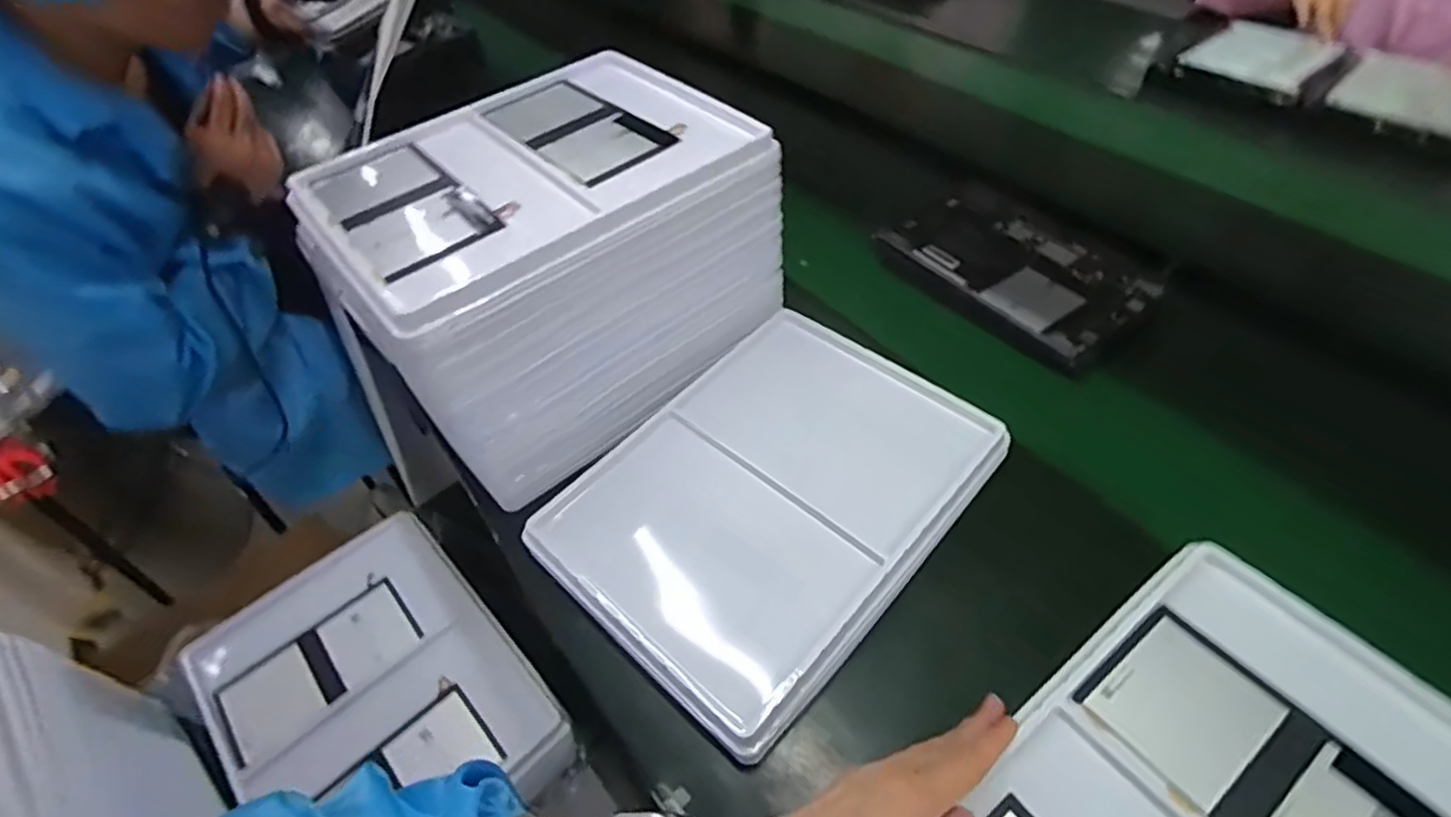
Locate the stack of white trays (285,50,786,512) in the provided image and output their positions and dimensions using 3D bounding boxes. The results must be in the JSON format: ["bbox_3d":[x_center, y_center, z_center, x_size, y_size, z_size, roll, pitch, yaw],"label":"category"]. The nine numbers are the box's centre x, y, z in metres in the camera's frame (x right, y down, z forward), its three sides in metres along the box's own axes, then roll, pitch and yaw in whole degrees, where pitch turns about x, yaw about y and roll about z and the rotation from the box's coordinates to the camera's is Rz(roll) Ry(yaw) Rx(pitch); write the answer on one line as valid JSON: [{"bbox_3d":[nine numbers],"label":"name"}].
[{"bbox_3d":[-0.147,-0.131,0.607,0.318,0.201,0.243,-33,55,-23],"label":"stack of white trays"}]

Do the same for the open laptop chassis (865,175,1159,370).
[{"bbox_3d":[0.295,-0.146,0.702,0.182,0.015,0.251,-32,54,-22],"label":"open laptop chassis"}]

